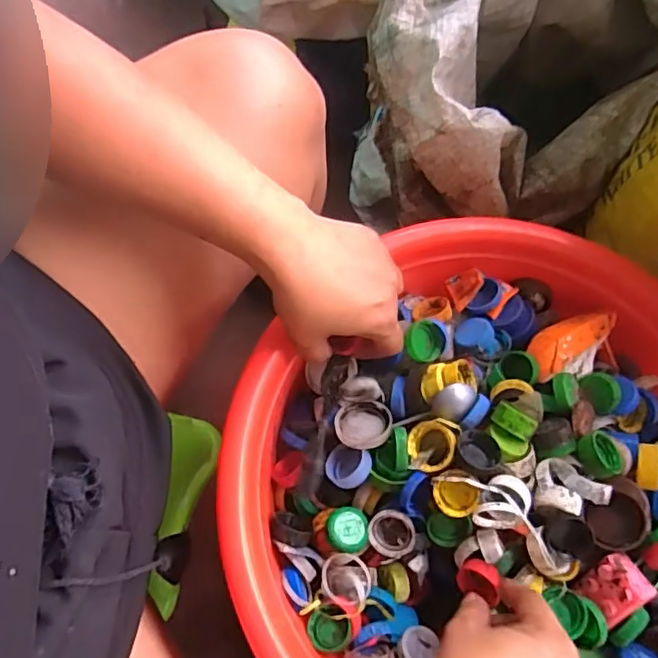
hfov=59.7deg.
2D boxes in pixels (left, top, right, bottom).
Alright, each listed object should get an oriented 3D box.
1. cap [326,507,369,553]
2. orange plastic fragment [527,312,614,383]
[{"bbox_3d":[0.013,0.141,0.401,0.028,0.011,0.028,-5,74,-3],"label":"cap"},{"bbox_3d":[0.188,0.008,0.446,0.085,0.032,0.030,-31,78,-10],"label":"orange plastic fragment"}]

